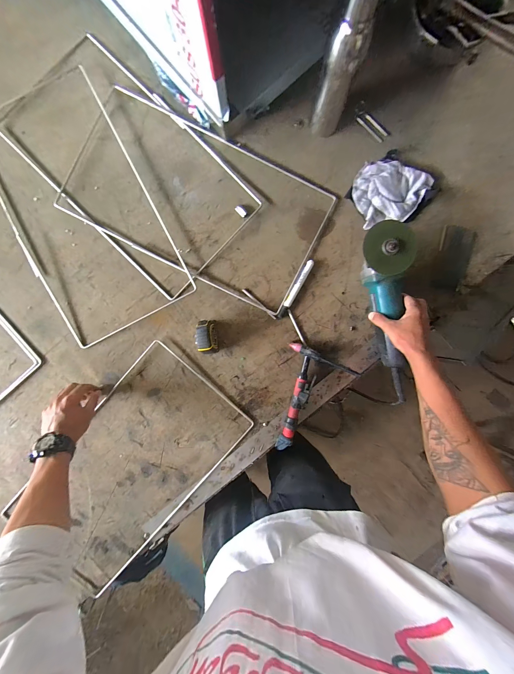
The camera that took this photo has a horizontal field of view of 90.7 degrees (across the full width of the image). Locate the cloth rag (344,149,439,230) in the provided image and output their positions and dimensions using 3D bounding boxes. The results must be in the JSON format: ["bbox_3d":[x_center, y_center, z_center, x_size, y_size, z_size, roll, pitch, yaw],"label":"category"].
[{"bbox_3d":[0.298,-0.324,0.563,0.168,0.027,0.145,-31,90,1],"label":"cloth rag"}]

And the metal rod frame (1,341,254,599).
[{"bbox_3d":[-0.300,0.307,0.589,0.303,0.012,0.568,42,91,-2],"label":"metal rod frame"}]

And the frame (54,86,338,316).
[{"bbox_3d":[-0.138,-0.306,0.572,0.575,0.017,0.315,26,91,0],"label":"frame"}]

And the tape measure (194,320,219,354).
[{"bbox_3d":[-0.106,-0.001,0.549,0.040,0.065,0.070,-5,91,1],"label":"tape measure"}]

